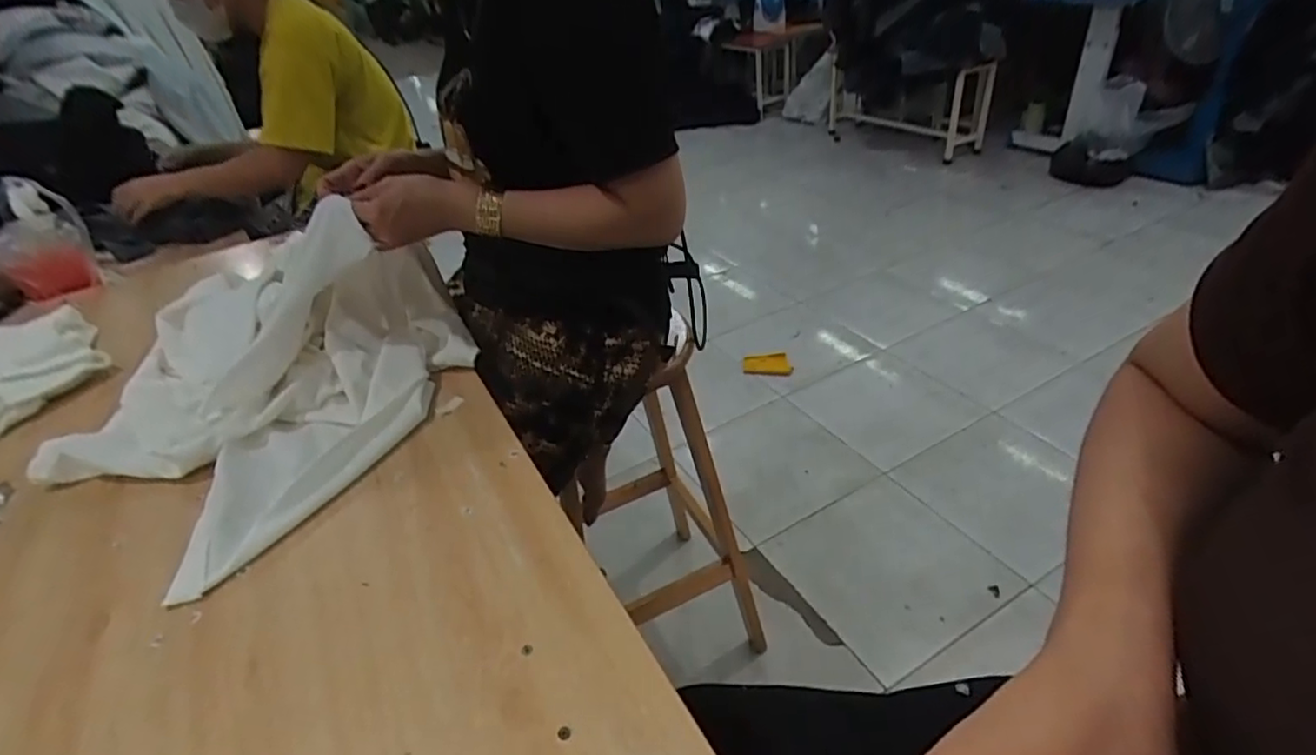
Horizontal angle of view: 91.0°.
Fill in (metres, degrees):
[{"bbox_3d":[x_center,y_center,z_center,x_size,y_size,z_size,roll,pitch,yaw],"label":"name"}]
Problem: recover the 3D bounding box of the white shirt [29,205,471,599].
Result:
[{"bbox_3d":[-0.438,-0.049,0.682,0.404,0.185,0.373,16,41,29],"label":"white shirt"}]

